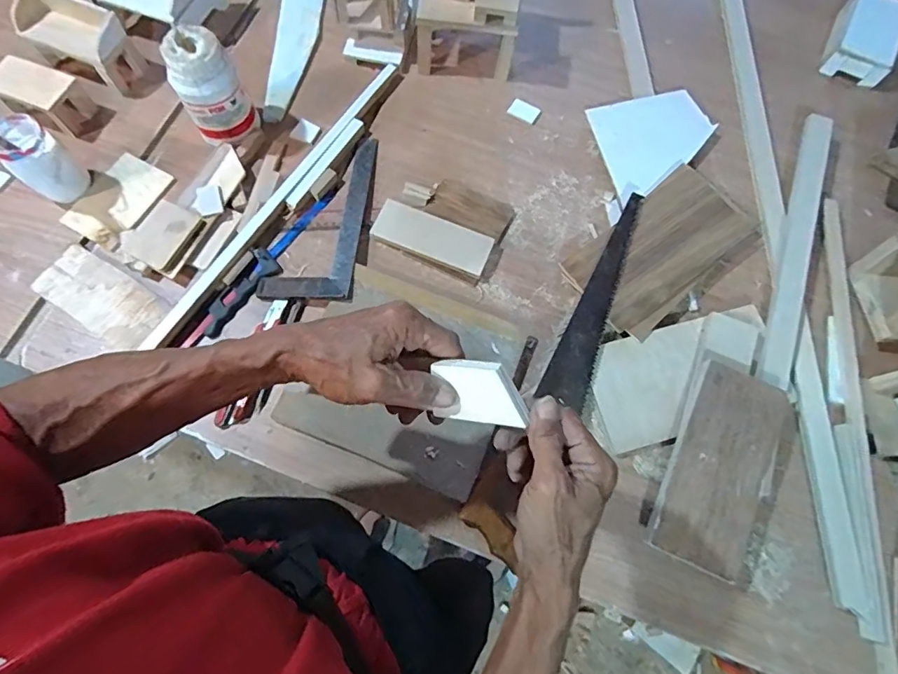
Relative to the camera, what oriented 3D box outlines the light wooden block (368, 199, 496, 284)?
[{"bbox_3d":[-0.022,-0.123,0.636,0.148,0.011,0.061,24,72,6],"label":"light wooden block"}]

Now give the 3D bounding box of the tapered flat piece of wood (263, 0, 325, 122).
[{"bbox_3d":[-0.224,-0.451,0.747,0.067,0.010,0.304,1,71,-2],"label":"tapered flat piece of wood"}]

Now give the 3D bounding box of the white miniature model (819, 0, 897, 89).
[{"bbox_3d":[0.615,-0.445,0.744,0.086,0.043,0.138,23,72,6],"label":"white miniature model"}]

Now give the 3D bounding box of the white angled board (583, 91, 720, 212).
[{"bbox_3d":[0.286,-0.266,0.690,0.154,0.015,0.154,-11,72,-6],"label":"white angled board"}]

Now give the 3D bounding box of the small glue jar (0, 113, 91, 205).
[{"bbox_3d":[-0.496,-0.214,0.612,0.059,0.106,0.060,1,71,-2],"label":"small glue jar"}]

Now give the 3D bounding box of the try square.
[{"bbox_3d":[-0.157,-0.161,0.643,0.114,0.015,0.246,8,71,1],"label":"try square"}]

